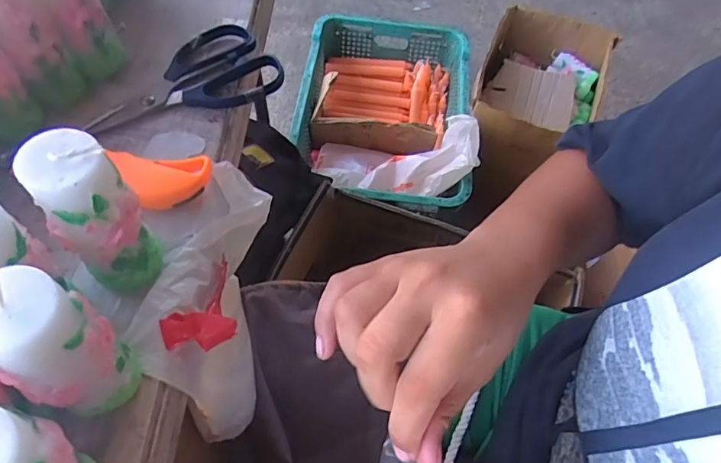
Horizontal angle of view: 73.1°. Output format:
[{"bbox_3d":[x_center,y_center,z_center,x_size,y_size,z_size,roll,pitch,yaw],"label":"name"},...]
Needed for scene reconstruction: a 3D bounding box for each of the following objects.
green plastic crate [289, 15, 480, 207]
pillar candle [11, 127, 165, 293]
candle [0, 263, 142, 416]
[{"bbox_3d":[0.049,-0.255,1.069,0.352,0.203,0.509,6,58,0],"label":"green plastic crate"},{"bbox_3d":[-0.142,-0.006,0.267,0.039,0.107,0.037,2,58,-3],"label":"pillar candle"},{"bbox_3d":[-0.142,0.057,0.229,0.044,0.109,0.042,2,58,-3],"label":"candle"}]

